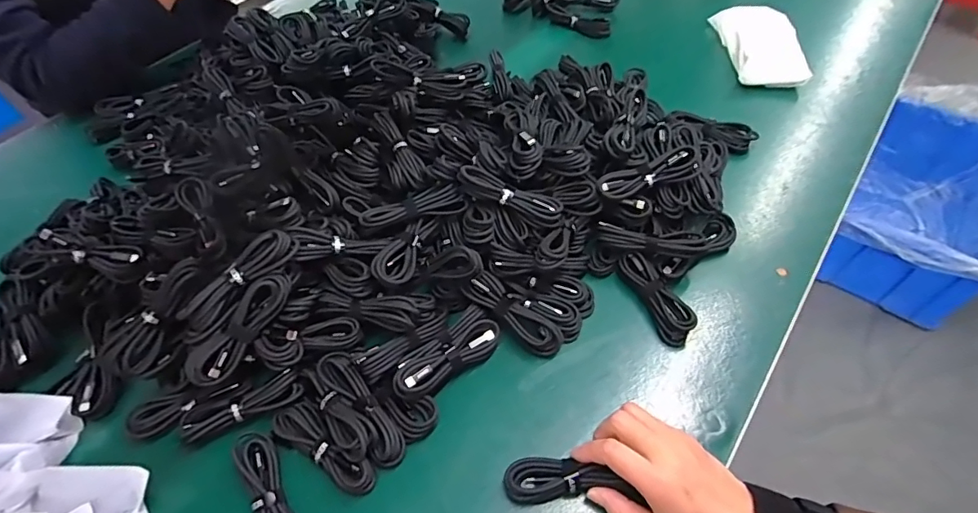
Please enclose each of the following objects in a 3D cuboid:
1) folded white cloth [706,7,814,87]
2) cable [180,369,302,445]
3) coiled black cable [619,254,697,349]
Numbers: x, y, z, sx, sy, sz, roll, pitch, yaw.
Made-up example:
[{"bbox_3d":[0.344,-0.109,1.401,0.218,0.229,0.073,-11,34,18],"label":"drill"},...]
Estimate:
[{"bbox_3d":[0.405,-0.318,0.735,0.086,0.044,0.180,-2,53,2],"label":"folded white cloth"},{"bbox_3d":[-0.223,0.136,0.446,0.103,0.017,0.028,-21,55,-12],"label":"cable"},{"bbox_3d":[0.171,0.042,0.502,0.029,0.031,0.103,-18,54,-10],"label":"coiled black cable"}]

